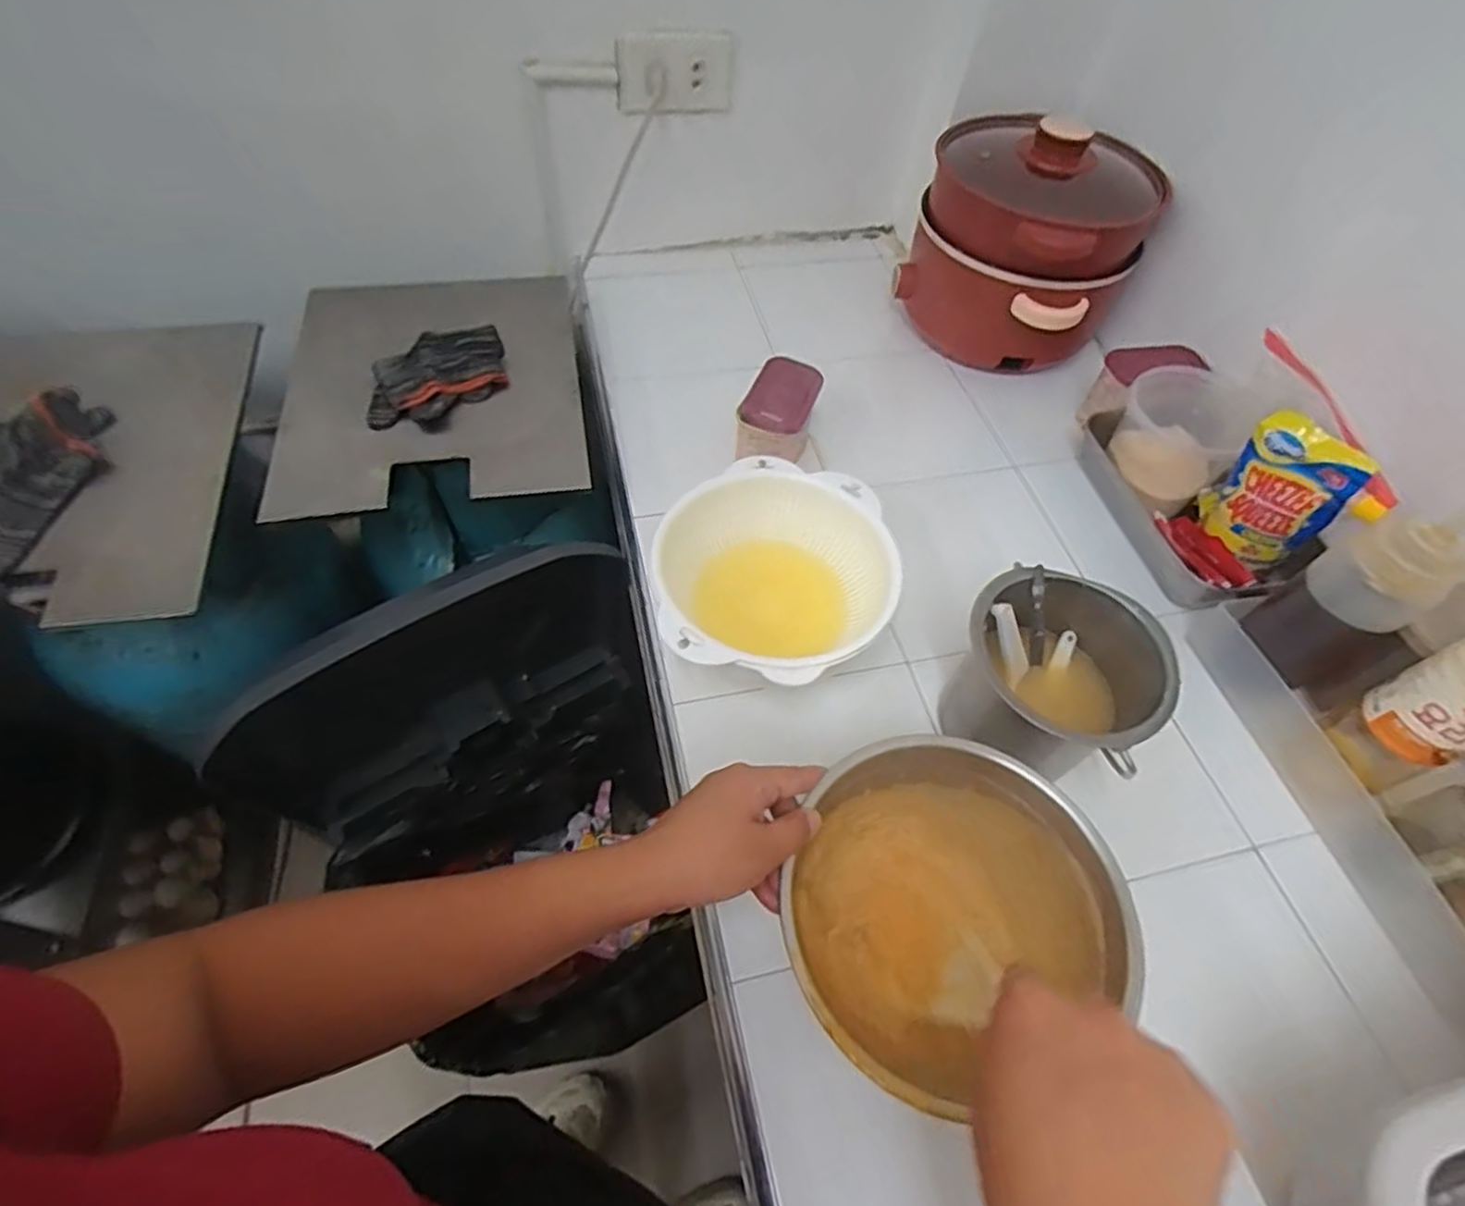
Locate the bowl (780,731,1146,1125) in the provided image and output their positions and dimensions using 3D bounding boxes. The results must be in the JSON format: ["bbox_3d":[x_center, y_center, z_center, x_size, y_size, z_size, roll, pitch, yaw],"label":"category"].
[{"bbox_3d":[0.128,0.178,0.423,0.182,0.085,0.178,2,56,-2],"label":"bowl"}]

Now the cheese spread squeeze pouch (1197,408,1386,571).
[{"bbox_3d":[0.450,-0.084,0.577,0.047,0.115,0.105,-24,61,-18],"label":"cheese spread squeeze pouch"}]

